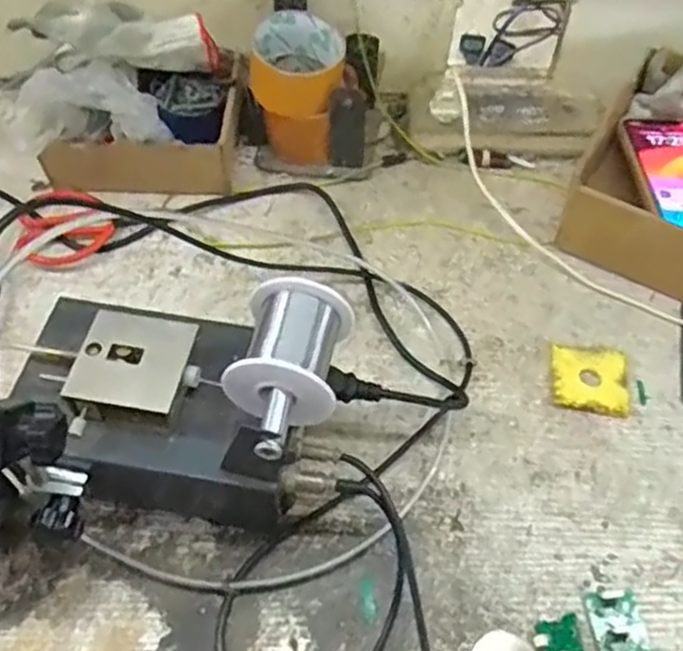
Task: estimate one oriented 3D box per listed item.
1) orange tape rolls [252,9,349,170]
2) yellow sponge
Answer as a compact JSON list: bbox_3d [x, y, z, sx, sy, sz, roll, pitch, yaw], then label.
[{"bbox_3d":[-0.039,-0.216,0.666,0.079,0.109,0.080,0,55,0],"label":"orange tape rolls"},{"bbox_3d":[0.189,0.040,0.555,0.055,0.009,0.054,8,55,6],"label":"yellow sponge"}]

